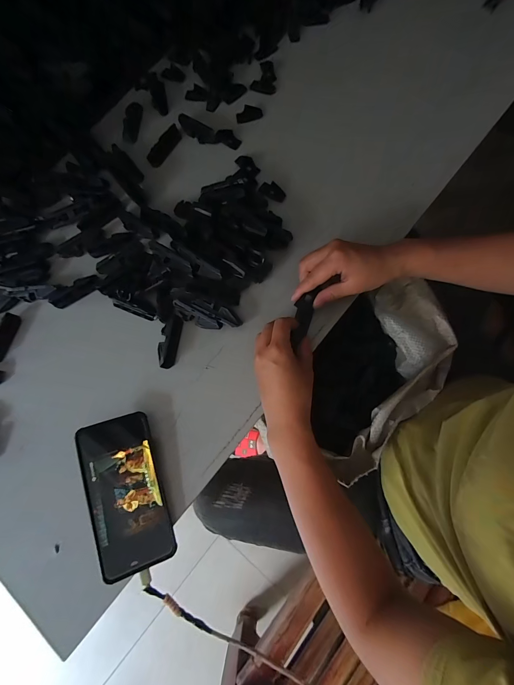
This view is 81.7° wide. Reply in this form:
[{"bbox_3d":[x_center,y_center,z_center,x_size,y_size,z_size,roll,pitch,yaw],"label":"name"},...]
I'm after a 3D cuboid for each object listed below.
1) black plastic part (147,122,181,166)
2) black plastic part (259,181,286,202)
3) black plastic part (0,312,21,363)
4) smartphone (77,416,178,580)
[{"bbox_3d":[-0.147,-0.313,0.470,0.026,0.006,0.075,31,82,10],"label":"black plastic part"},{"bbox_3d":[0.024,-0.224,0.439,0.040,0.005,0.024,25,81,9],"label":"black plastic part"},{"bbox_3d":[-0.357,-0.005,0.418,0.017,0.014,0.073,15,80,7],"label":"black plastic part"},{"bbox_3d":[-0.152,0.173,0.347,0.081,0.006,0.166,-15,79,-21],"label":"smartphone"}]

